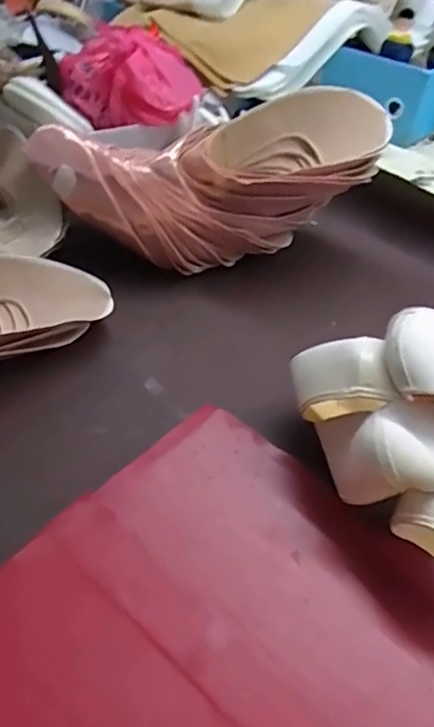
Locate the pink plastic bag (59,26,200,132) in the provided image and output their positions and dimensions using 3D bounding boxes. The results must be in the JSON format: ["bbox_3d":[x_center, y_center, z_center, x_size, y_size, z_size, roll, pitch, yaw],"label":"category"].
[{"bbox_3d":[-0.115,-0.375,0.722,0.177,0.081,0.132,-2,44,-7],"label":"pink plastic bag"}]

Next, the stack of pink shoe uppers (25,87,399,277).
[{"bbox_3d":[-0.006,-0.194,0.605,0.372,0.144,0.113,-6,44,-11],"label":"stack of pink shoe uppers"}]

